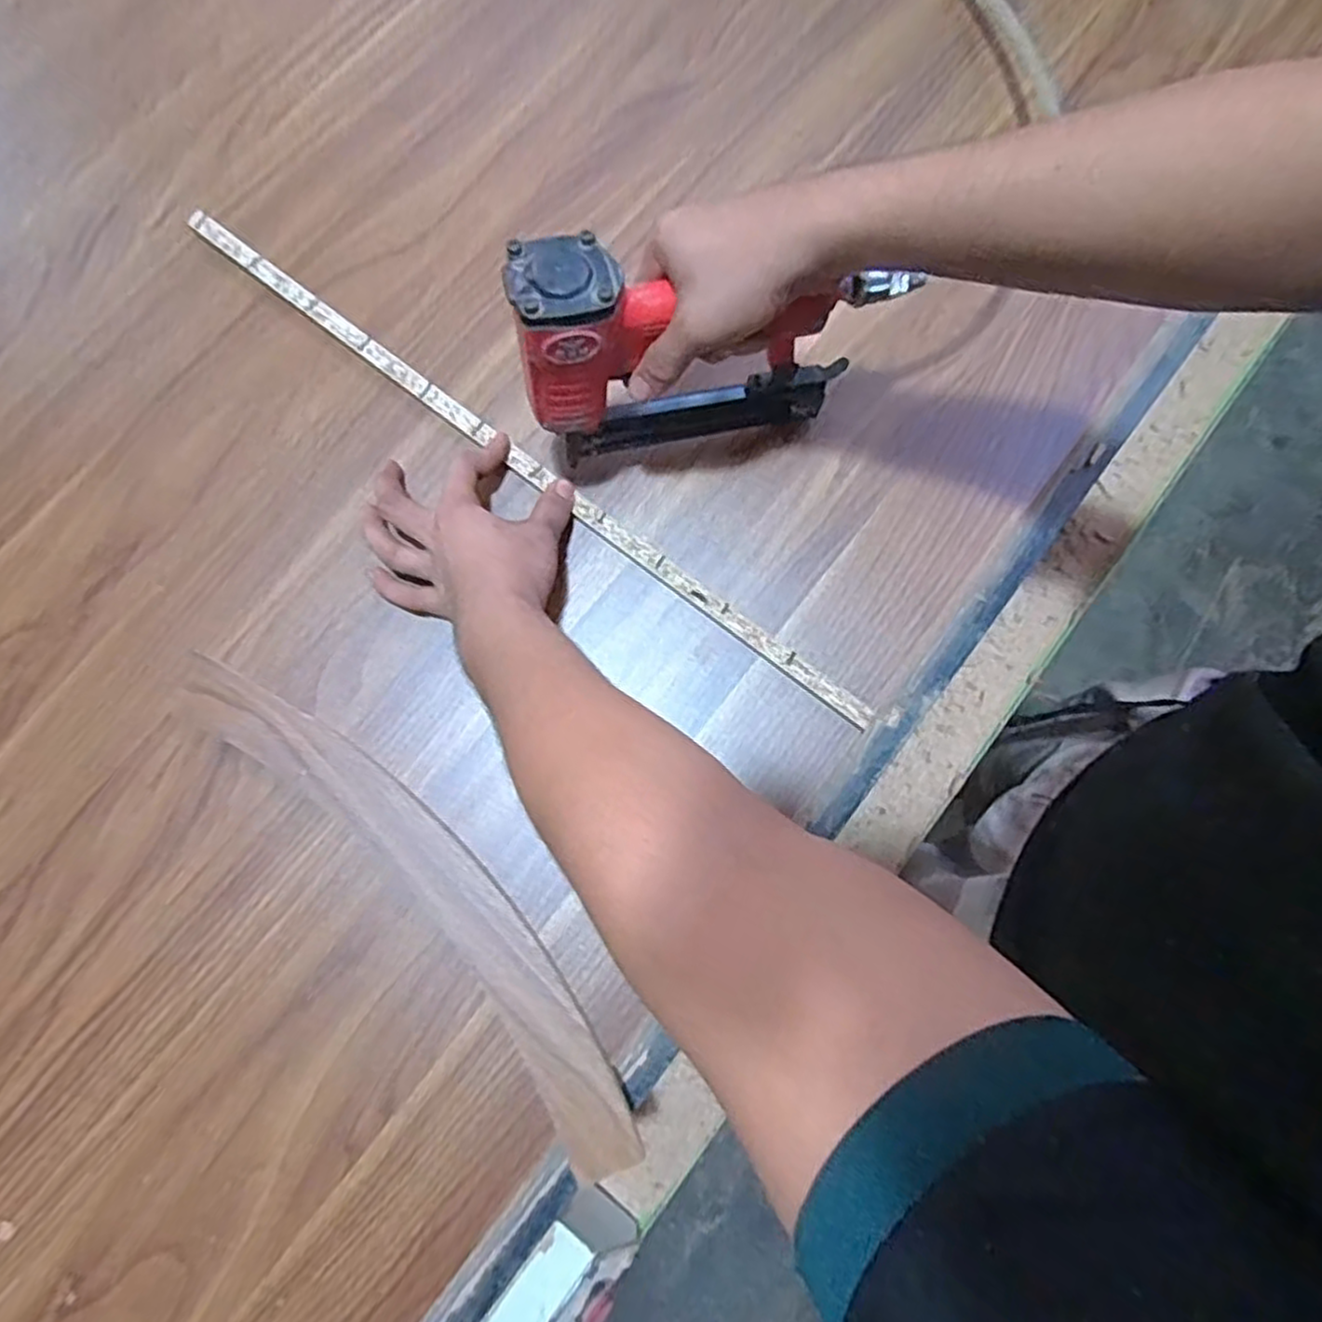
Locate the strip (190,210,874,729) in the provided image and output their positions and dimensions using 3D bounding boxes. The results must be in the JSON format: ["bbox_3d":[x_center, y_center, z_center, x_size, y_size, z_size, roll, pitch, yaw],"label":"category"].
[{"bbox_3d":[-0.108,-0.152,0.562,0.642,0.009,0.015,38,80,5],"label":"strip"}]

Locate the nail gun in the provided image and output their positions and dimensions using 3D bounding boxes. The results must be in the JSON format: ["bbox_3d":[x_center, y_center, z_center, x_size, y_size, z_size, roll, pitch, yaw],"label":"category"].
[{"bbox_3d":[0.039,-0.201,0.479,0.246,0.174,0.056,-10,78,-2],"label":"nail gun"}]

